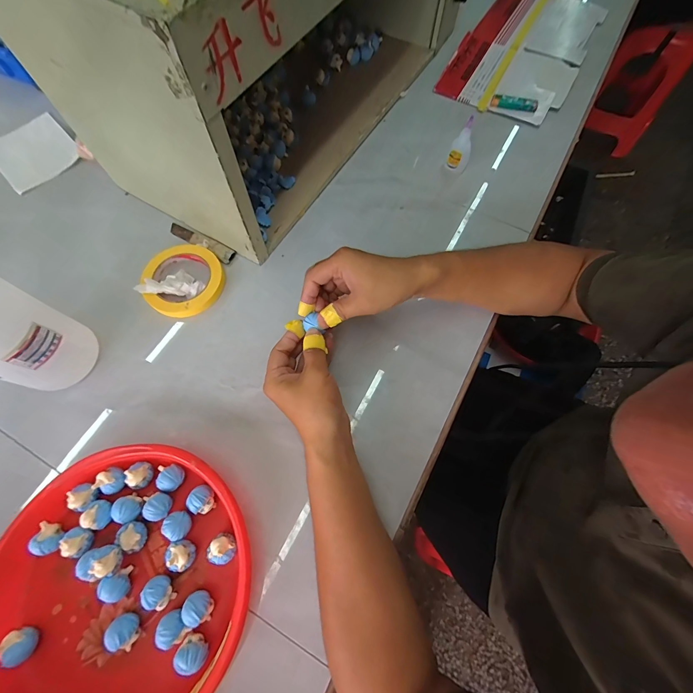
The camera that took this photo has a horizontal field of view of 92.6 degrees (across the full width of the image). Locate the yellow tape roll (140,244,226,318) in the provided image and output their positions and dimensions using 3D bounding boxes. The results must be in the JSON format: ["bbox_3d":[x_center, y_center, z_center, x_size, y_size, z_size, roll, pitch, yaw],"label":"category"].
[{"bbox_3d":[-0.228,-0.093,0.466,0.105,0.023,0.105,1,70,-1],"label":"yellow tape roll"}]

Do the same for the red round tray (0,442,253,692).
[{"bbox_3d":[-0.224,0.236,0.334,0.247,0.041,0.248,1,70,-1],"label":"red round tray"}]

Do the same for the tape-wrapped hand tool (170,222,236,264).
[{"bbox_3d":[-0.221,-0.160,0.497,0.117,0.011,0.024,29,72,9],"label":"tape-wrapped hand tool"}]

